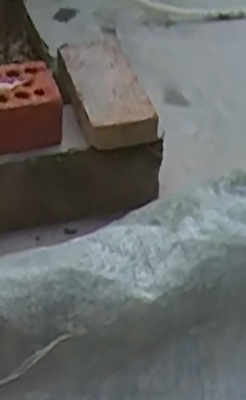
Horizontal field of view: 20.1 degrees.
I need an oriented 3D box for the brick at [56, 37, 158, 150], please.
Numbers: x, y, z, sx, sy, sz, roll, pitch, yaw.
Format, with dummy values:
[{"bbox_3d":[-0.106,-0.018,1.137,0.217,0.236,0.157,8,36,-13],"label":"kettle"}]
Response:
[{"bbox_3d":[-0.028,-0.175,1.117,0.114,0.055,0.227,-9,45,-13],"label":"brick"}]

